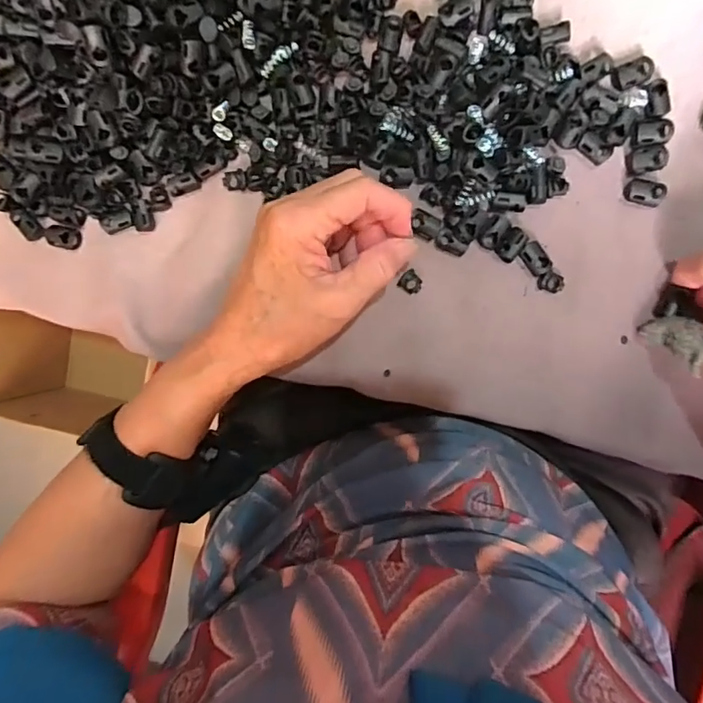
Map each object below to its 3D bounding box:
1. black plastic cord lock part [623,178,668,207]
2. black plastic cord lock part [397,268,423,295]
[{"bbox_3d":[0.168,-0.092,0.299,0.020,0.008,0.014,16,94,3],"label":"black plastic cord lock part"},{"bbox_3d":[0.037,-0.042,0.319,0.013,0.004,0.013,36,95,2],"label":"black plastic cord lock part"}]

